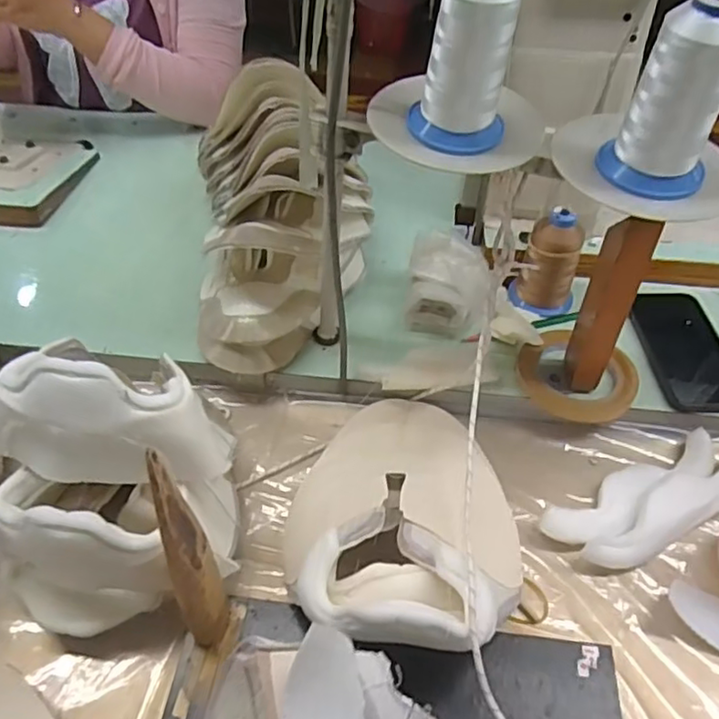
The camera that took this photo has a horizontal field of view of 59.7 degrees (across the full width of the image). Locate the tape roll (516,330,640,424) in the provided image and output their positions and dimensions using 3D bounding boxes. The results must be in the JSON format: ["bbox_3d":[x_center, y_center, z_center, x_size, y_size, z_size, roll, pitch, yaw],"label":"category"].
[{"bbox_3d":[0.214,0.017,0.620,0.113,0.026,0.092,16,49,13],"label":"tape roll"}]

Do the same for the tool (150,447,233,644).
[{"bbox_3d":[-0.102,0.123,0.382,0.026,0.200,0.043,-14,49,-14],"label":"tool"}]

